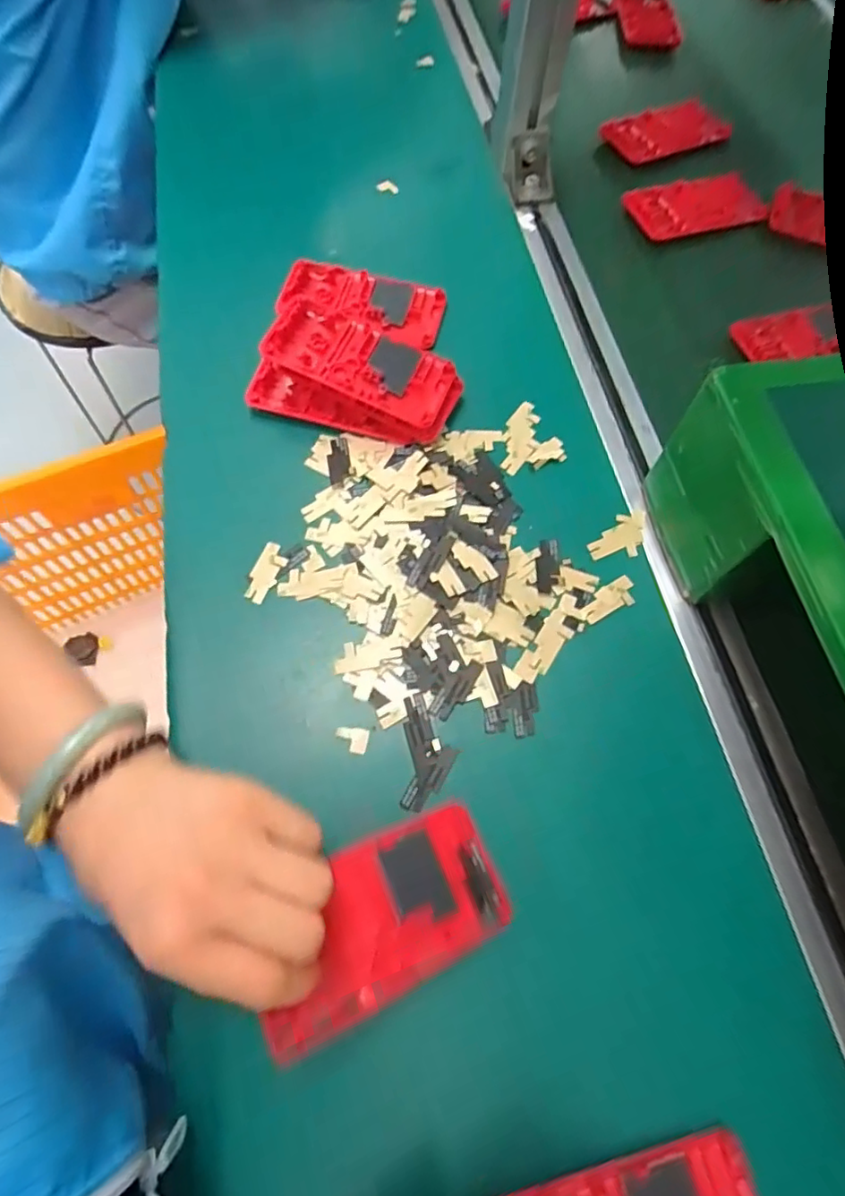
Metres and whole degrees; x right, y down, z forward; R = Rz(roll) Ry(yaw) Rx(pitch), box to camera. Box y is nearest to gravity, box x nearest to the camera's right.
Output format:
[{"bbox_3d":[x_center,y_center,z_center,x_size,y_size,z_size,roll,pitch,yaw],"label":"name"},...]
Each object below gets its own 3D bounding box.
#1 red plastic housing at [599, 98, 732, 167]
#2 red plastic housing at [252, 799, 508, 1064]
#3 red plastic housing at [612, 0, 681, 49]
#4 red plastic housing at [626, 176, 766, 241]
[{"bbox_3d":[0.226,-0.440,0.555,0.112,0.015,0.062,-20,68,-11],"label":"red plastic housing"},{"bbox_3d":[-0.016,0.145,0.272,0.122,0.009,0.063,-12,65,-32],"label":"red plastic housing"},{"bbox_3d":[0.238,-0.625,0.634,0.062,0.014,0.094,-6,67,-3],"label":"red plastic housing"},{"bbox_3d":[0.239,-0.340,0.511,0.114,0.011,0.060,-12,67,-8],"label":"red plastic housing"}]

